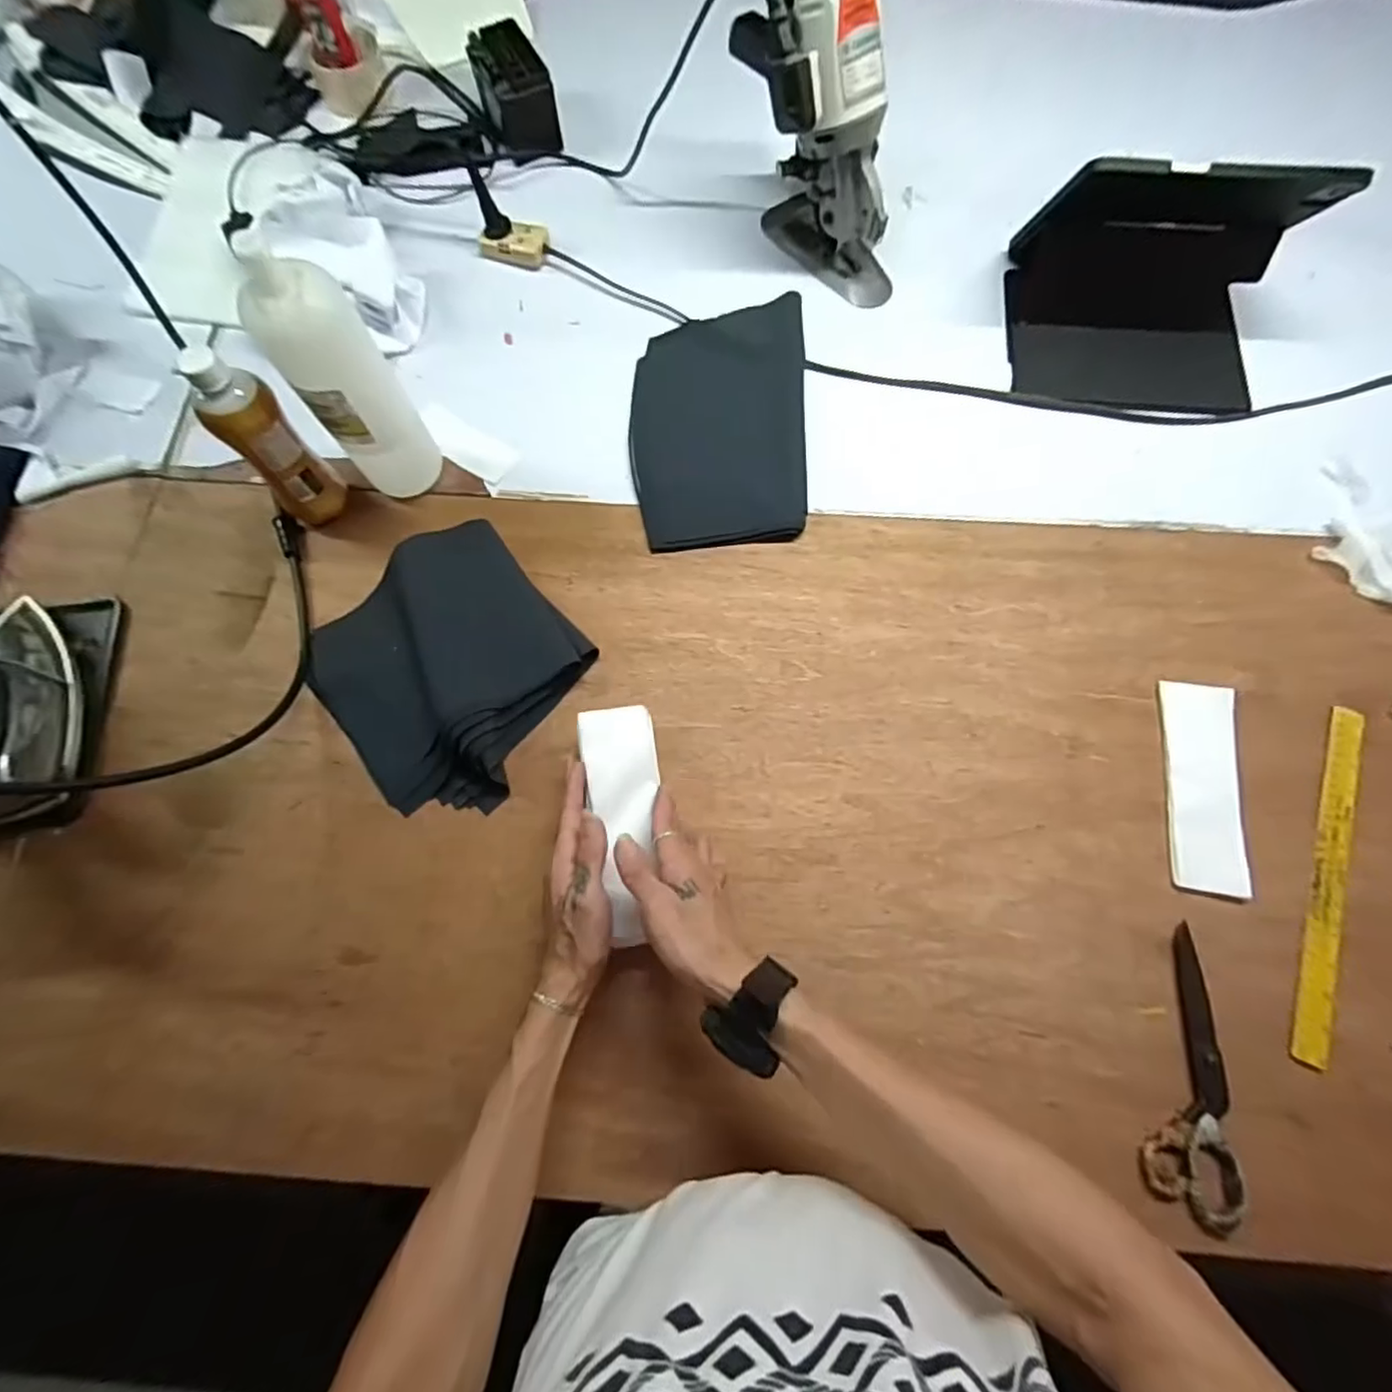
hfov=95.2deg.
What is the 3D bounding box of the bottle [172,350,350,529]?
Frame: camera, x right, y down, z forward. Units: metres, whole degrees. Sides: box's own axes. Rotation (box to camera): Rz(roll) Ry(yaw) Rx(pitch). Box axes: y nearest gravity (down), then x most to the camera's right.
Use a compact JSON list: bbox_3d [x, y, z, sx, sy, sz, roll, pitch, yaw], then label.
[{"bbox_3d":[-0.390,-0.227,0.588,0.042,0.186,0.049,4,73,2],"label":"bottle"}]

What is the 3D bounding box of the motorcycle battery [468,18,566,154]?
[{"bbox_3d":[-0.227,-0.759,0.792,0.063,0.082,0.125,-27,74,-7],"label":"motorcycle battery"}]

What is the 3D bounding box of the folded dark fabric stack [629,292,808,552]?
[{"bbox_3d":[0.025,-0.301,0.691,0.185,0.017,0.305,1,73,1],"label":"folded dark fabric stack"}]

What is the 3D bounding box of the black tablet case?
[{"bbox_3d":[0.476,-0.424,0.648,0.256,0.173,0.179,10,73,4],"label":"black tablet case"}]

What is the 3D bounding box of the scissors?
[{"bbox_3d":[0.378,0.286,0.488,0.065,0.016,0.202,9,73,4],"label":"scissors"}]

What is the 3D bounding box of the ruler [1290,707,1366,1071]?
[{"bbox_3d":[0.535,0.150,0.535,0.027,0.009,0.307,21,74,7],"label":"ruler"}]

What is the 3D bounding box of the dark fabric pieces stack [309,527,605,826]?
[{"bbox_3d":[-0.228,-0.026,0.589,0.221,0.051,0.230,-40,76,-11],"label":"dark fabric pieces stack"}]

